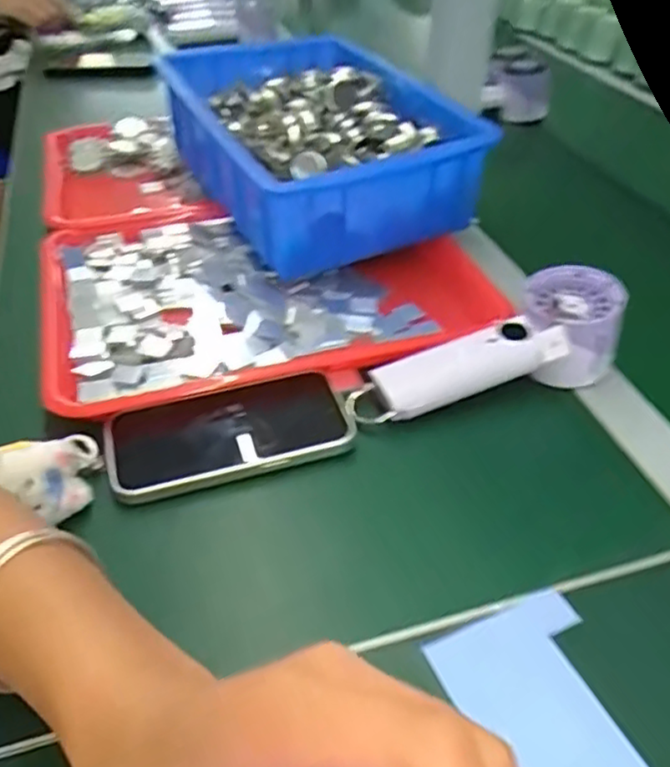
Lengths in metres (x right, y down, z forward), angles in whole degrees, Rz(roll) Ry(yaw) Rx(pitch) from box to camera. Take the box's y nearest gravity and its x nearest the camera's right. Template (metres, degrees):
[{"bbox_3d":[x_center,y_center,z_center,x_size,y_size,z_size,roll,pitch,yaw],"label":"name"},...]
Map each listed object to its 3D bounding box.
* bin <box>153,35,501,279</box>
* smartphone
[{"bbox_3d":[-0.022,-0.226,0.626,0.214,0.101,0.311,-18,46,-20],"label":"bin"},{"bbox_3d":[-0.066,0.027,0.422,0.147,0.009,0.069,-11,44,-13],"label":"smartphone"}]

